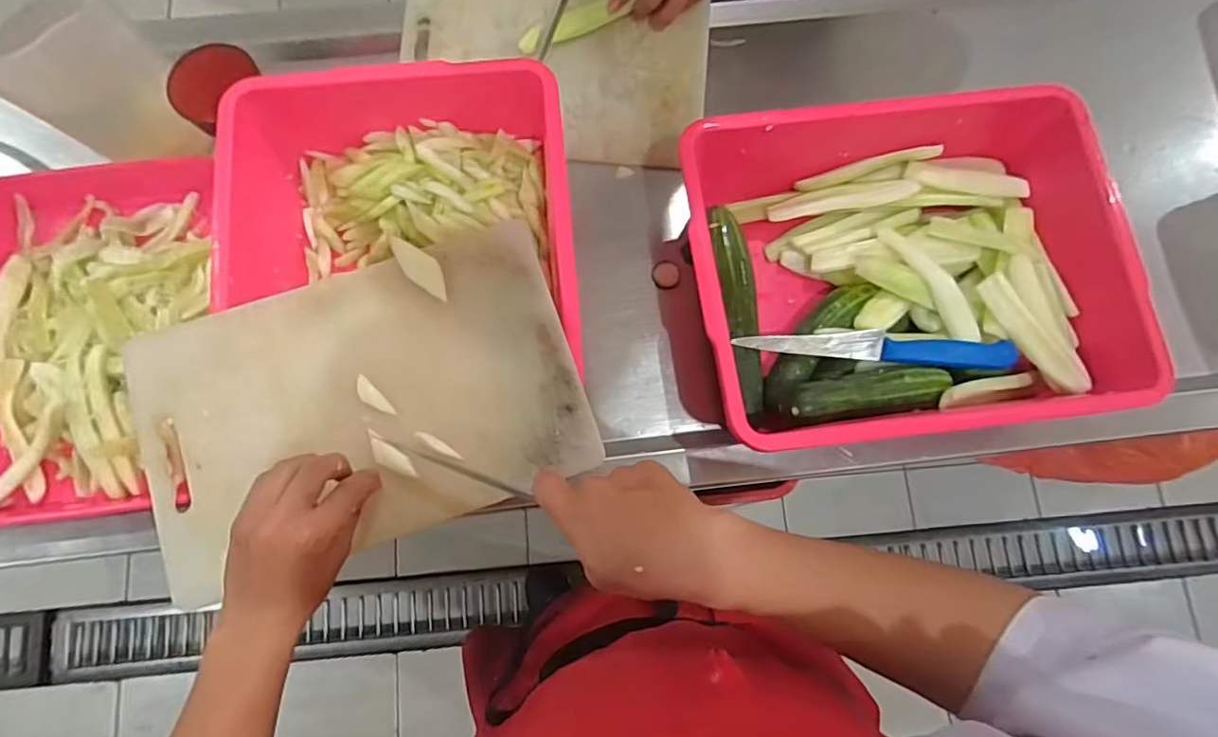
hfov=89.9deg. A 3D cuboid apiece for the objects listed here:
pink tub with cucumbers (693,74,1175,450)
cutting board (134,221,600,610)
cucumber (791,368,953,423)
[{"bbox_3d":[0.273,-0.100,0.607,0.389,0.138,0.310,-5,79,-2],"label":"pink tub with cucumbers"},{"bbox_3d":[-0.201,0.028,0.504,0.350,0.016,0.224,-20,83,-5],"label":"cutting board"},{"bbox_3d":[0.242,0.025,0.574,0.143,0.037,0.041,-7,79,-2],"label":"cucumber"}]

